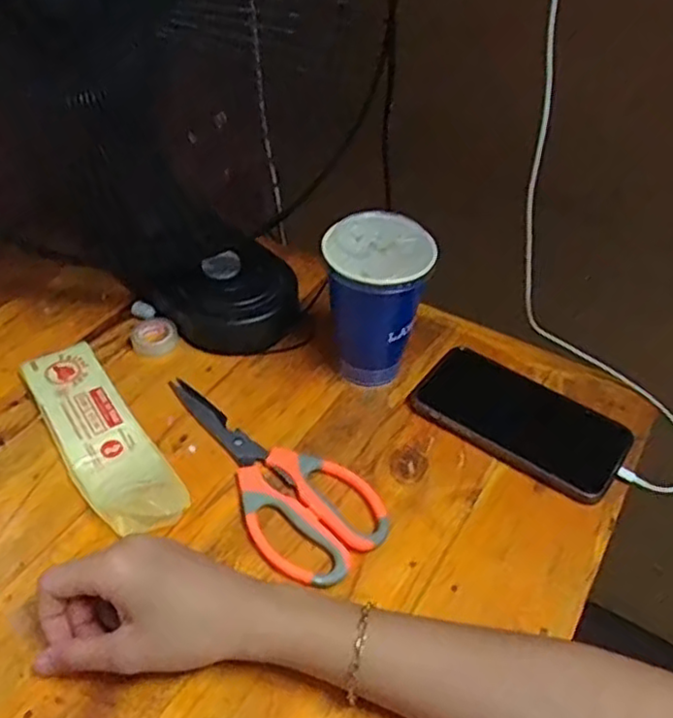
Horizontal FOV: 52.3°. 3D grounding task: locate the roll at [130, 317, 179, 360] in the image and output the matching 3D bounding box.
[{"bbox_3d":[-0.151,-0.019,0.567,0.037,0.009,0.041,-18,48,-21],"label":"roll"}]

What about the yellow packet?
[{"bbox_3d":[-0.168,0.053,0.485,0.056,0.018,0.188,-26,51,-27],"label":"yellow packet"}]

